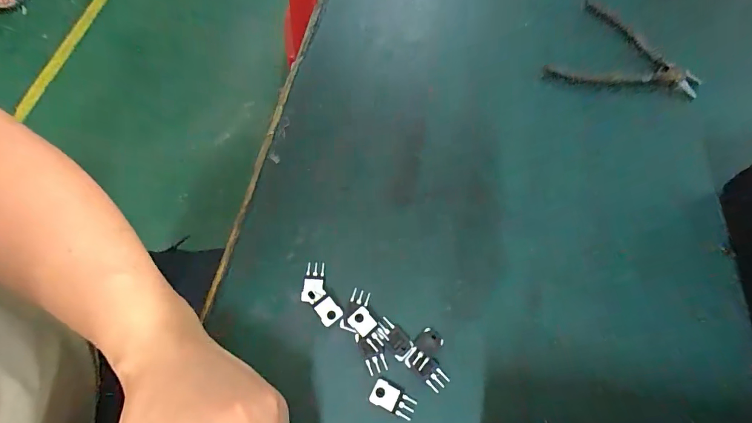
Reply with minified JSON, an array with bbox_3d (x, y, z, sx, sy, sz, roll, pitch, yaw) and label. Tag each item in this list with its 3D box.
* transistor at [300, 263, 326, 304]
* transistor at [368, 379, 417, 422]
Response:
[{"bbox_3d":[-0.046,0.055,0.302,0.016,0.009,0.031,7,66,1],"label":"transistor"},{"bbox_3d":[0.012,0.127,0.268,0.030,0.004,0.016,22,67,8],"label":"transistor"}]

